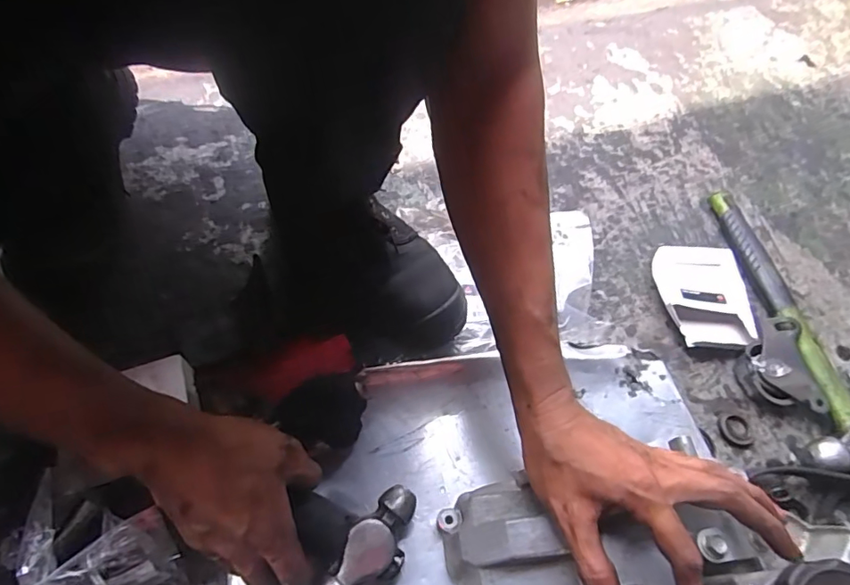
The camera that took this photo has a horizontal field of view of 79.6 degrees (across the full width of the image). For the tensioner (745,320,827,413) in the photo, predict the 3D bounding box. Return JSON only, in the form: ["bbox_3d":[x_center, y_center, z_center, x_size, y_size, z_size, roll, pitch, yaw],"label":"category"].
[{"bbox_3d":[0.374,0.075,0.542,0.061,0.029,0.099,3,56,-2],"label":"tensioner"}]

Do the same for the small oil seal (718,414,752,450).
[{"bbox_3d":[0.315,0.141,0.518,0.034,0.004,0.038,30,59,15],"label":"small oil seal"}]

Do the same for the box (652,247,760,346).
[{"bbox_3d":[0.318,0.004,0.586,0.101,0.038,0.116,5,56,-1],"label":"box"}]

